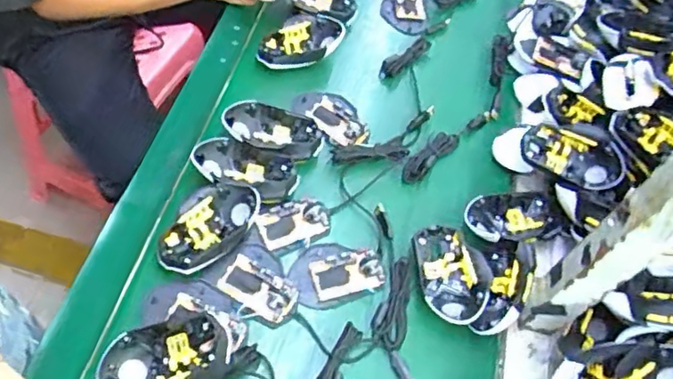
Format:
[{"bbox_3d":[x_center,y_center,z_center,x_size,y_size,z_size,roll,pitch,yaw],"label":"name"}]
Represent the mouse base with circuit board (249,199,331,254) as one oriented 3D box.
[{"bbox_3d":[-0.053,0.041,0.660,0.087,0.026,0.051,-21,64,-21],"label":"mouse base with circuit board"}]

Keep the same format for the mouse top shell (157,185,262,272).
[{"bbox_3d":[-0.142,0.044,0.631,0.124,0.039,0.076,-37,70,-27],"label":"mouse top shell"}]

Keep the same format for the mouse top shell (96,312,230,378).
[{"bbox_3d":[-0.158,0.166,0.542,0.127,0.052,0.068,-6,59,-13],"label":"mouse top shell"}]

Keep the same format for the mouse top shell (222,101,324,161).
[{"bbox_3d":[-0.079,-0.072,0.702,0.119,0.029,0.066,15,57,-1],"label":"mouse top shell"}]

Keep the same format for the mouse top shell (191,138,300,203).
[{"bbox_3d":[-0.105,-0.025,0.664,0.119,0.024,0.066,16,57,1],"label":"mouse top shell"}]

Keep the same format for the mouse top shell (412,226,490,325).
[{"bbox_3d":[0.127,0.099,0.637,0.074,0.037,0.111,2,58,-9],"label":"mouse top shell"}]

